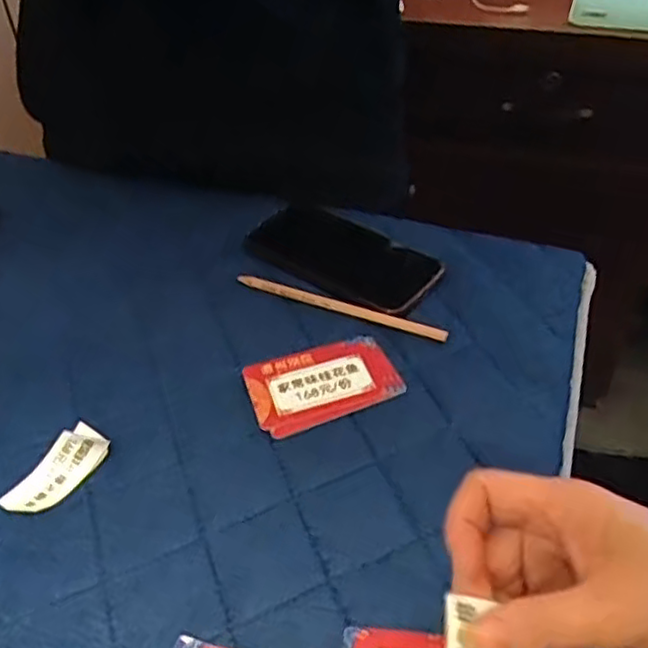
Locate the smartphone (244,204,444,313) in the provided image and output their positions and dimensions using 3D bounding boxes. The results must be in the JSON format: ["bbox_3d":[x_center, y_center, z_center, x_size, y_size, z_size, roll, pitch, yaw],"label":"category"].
[{"bbox_3d":[0.015,-0.055,0.512,0.142,0.012,0.070,29,58,23],"label":"smartphone"}]

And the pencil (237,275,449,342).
[{"bbox_3d":[0.009,-0.015,0.476,0.162,0.008,0.010,17,45,21],"label":"pencil"}]

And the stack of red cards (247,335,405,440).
[{"bbox_3d":[-0.001,0.037,0.423,0.091,0.007,0.056,-15,43,-14],"label":"stack of red cards"}]

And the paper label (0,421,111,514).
[{"bbox_3d":[-0.151,0.083,0.378,0.024,0.020,0.061,31,64,32],"label":"paper label"}]

